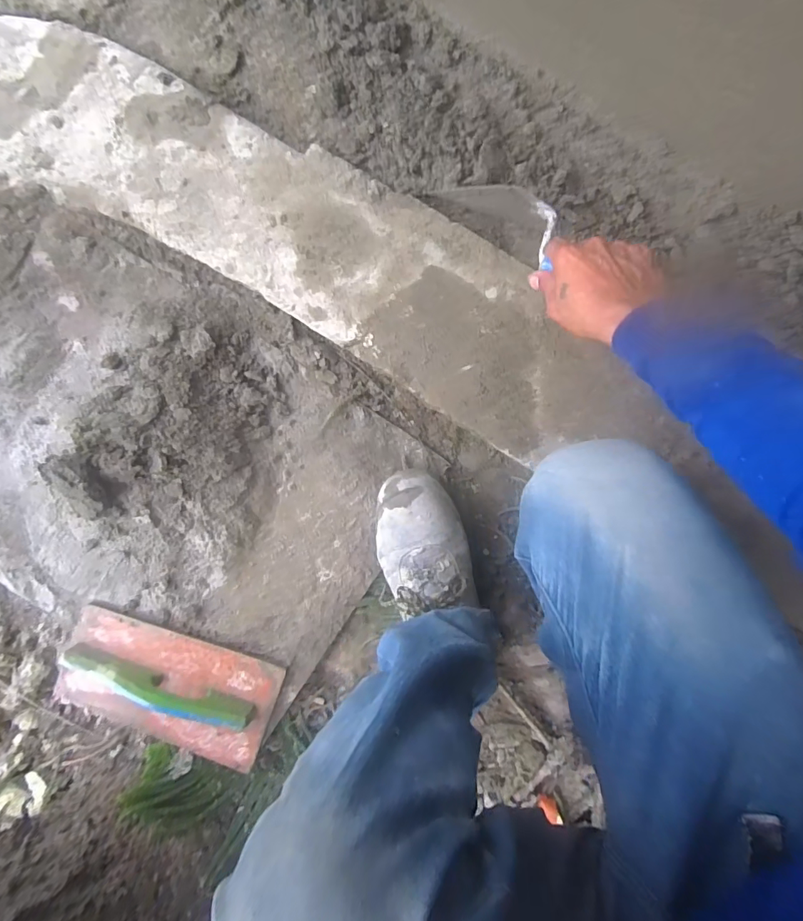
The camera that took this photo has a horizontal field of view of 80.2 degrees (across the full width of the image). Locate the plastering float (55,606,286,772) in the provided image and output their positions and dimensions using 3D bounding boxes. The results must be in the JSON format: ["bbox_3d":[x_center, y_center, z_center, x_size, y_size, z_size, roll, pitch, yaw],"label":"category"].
[{"bbox_3d":[-0.329,0.317,0.651,0.303,0.072,0.153,14,97,4],"label":"plastering float"}]

